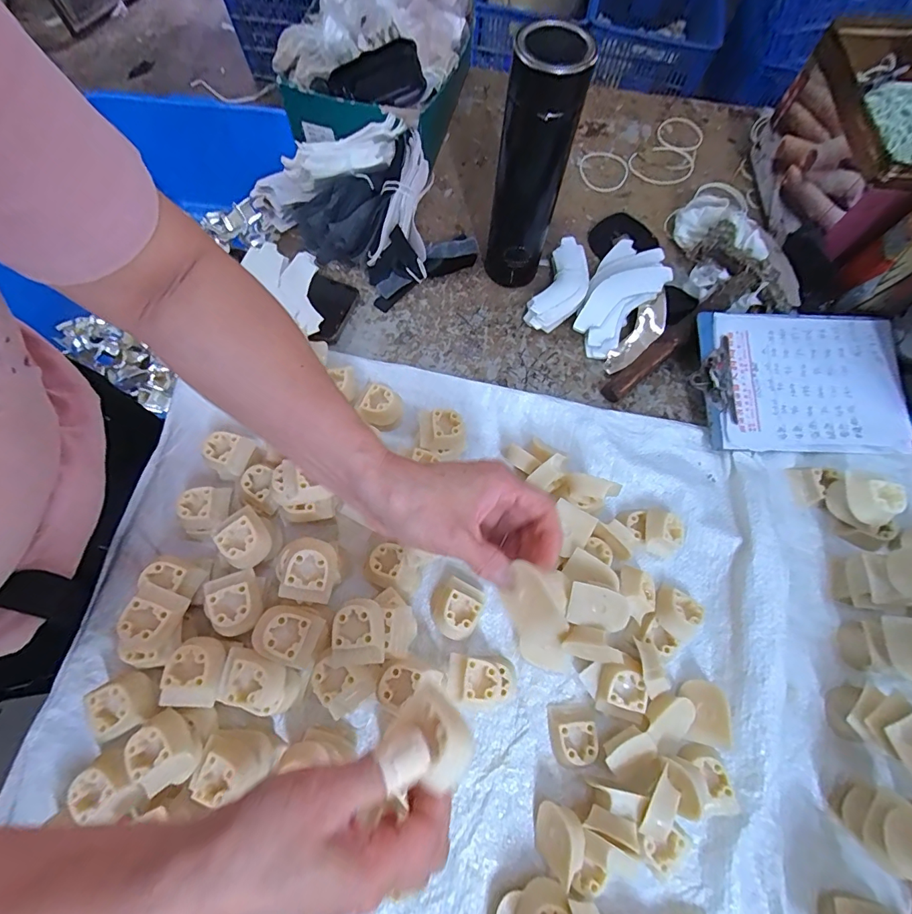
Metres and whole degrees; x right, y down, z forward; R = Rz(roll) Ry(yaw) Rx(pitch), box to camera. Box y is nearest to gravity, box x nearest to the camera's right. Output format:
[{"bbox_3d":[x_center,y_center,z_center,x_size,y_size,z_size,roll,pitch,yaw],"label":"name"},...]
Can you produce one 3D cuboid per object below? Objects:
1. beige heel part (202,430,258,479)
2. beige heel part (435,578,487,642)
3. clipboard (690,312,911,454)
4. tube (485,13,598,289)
[{"bbox_3d":[-0.220,-0.001,0.422,0.038,0.027,0.040,15,70,4],"label":"beige heel part"},{"bbox_3d":[0.002,0.134,0.383,0.037,0.033,0.046,25,71,8],"label":"beige heel part"},{"bbox_3d":[0.371,-0.080,0.461,0.226,0.020,0.150,-2,81,-6],"label":"clipboard"},{"bbox_3d":[0.071,-0.271,0.427,0.063,0.226,0.066,13,70,3],"label":"tube"}]

